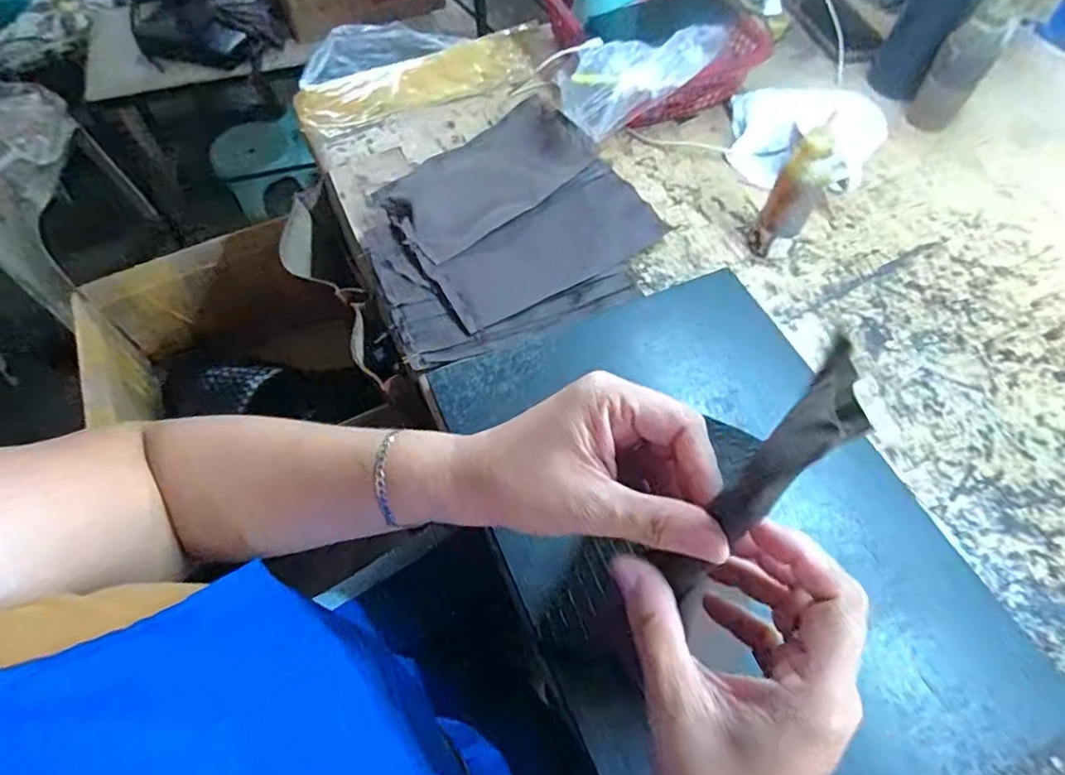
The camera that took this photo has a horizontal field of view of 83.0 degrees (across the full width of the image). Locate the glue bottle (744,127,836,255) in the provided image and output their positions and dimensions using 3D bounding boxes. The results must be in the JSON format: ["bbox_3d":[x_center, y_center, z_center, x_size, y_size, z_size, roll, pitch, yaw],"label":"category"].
[{"bbox_3d":[0.237,-0.172,0.551,0.040,0.123,0.033,30,62,16],"label":"glue bottle"}]

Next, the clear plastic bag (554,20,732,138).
[{"bbox_3d":[0.113,-0.317,0.624,0.169,0.076,0.051,-13,60,-7],"label":"clear plastic bag"}]

